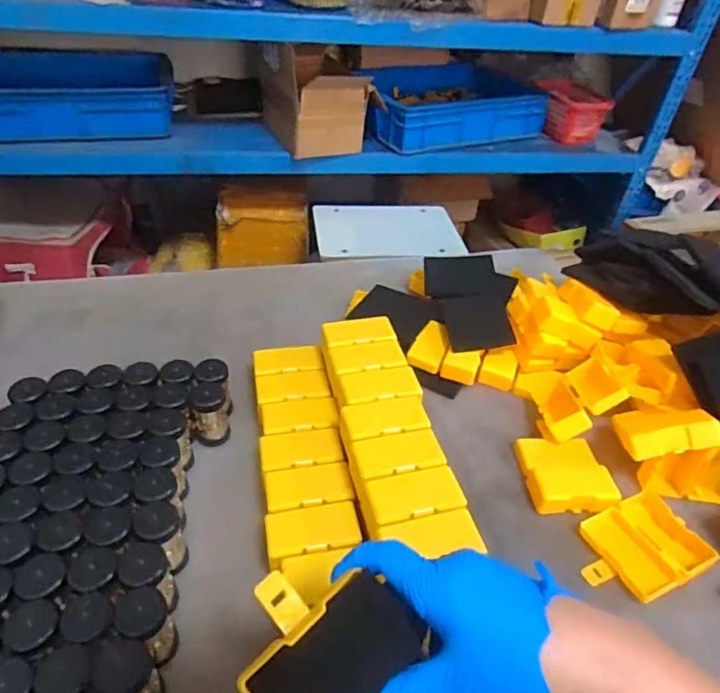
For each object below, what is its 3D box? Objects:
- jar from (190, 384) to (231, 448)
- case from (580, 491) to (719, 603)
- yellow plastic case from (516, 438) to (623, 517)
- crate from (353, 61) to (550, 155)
[{"bbox_3d":[-0.158,0.074,0.561,0.034,0.067,0.032,3,41,-3],"label":"jar"},{"bbox_3d":[0.261,0.192,0.498,0.109,0.032,0.083,-16,46,-24],"label":"case"},{"bbox_3d":[0.216,0.133,0.555,0.081,0.023,0.086,0,42,-7],"label":"yellow plastic case"},{"bbox_3d":[0.257,-0.682,1.482,0.525,0.127,0.342,-7,43,-14],"label":"crate"}]

